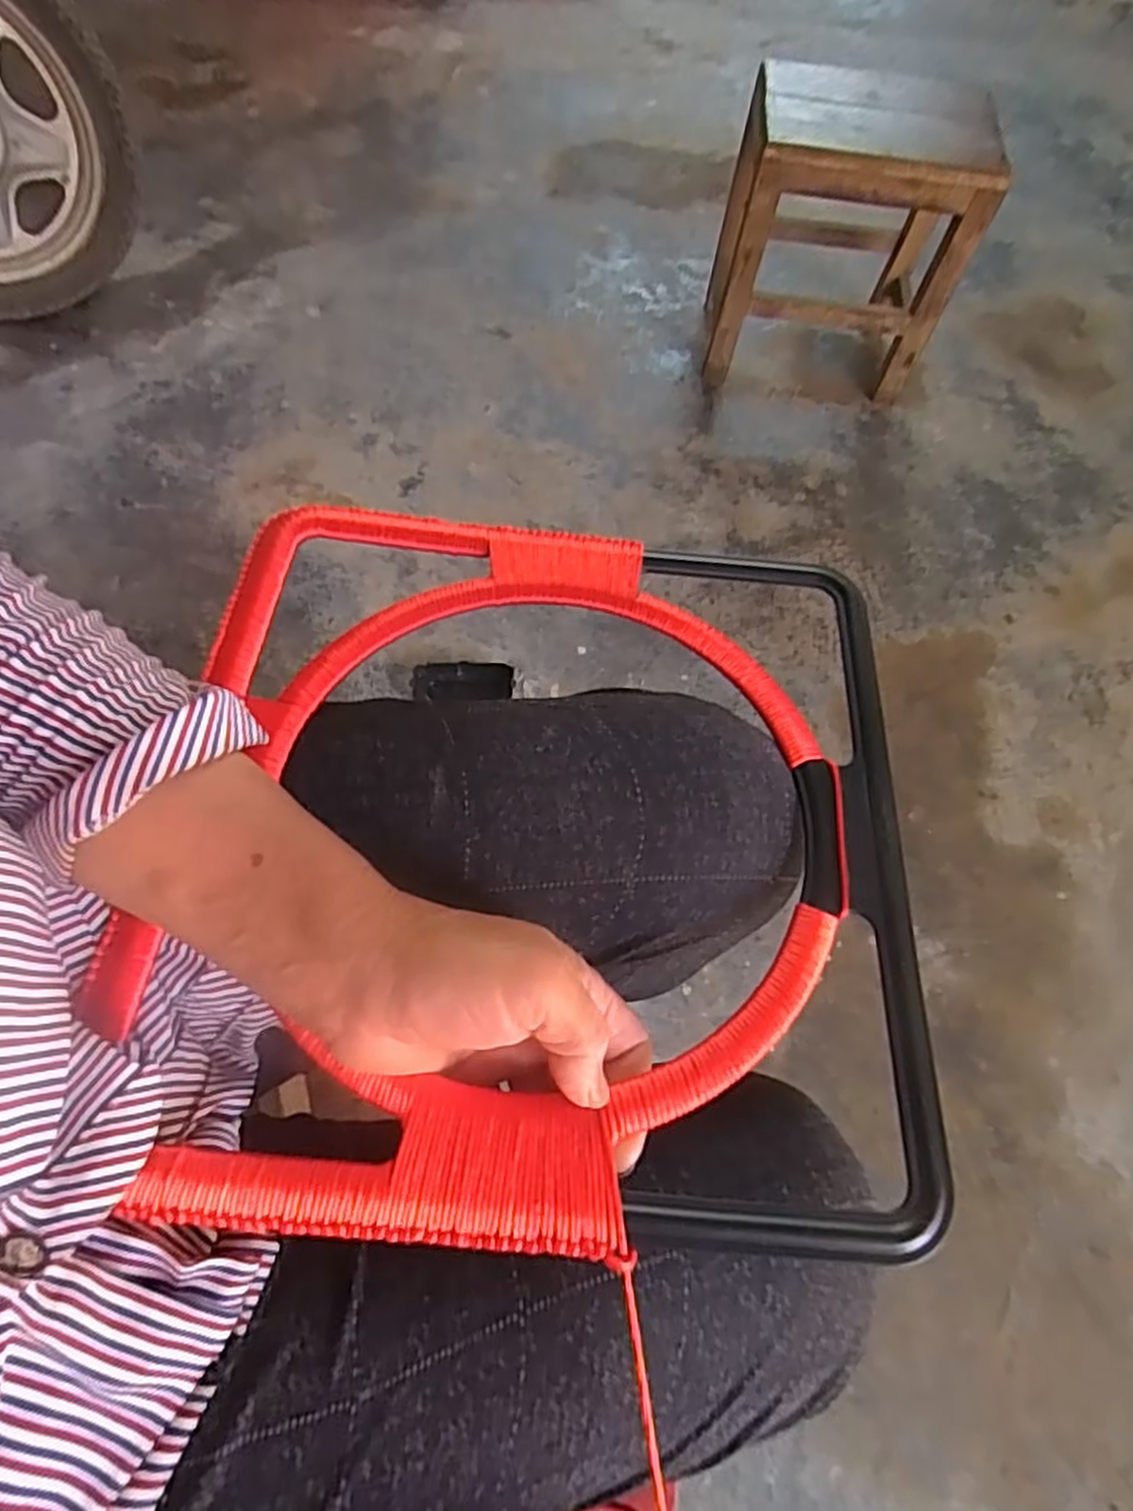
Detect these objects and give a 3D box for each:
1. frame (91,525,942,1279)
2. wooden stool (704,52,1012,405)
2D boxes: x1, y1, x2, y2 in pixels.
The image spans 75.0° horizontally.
[{"bbox_3d":[-0.011,0.024,0.335,0.327,0.025,0.331,5,65,-1],"label":"frame"},{"bbox_3d":[0.342,-0.642,0.936,0.280,0.293,0.185,9,65,1],"label":"wooden stool"}]

